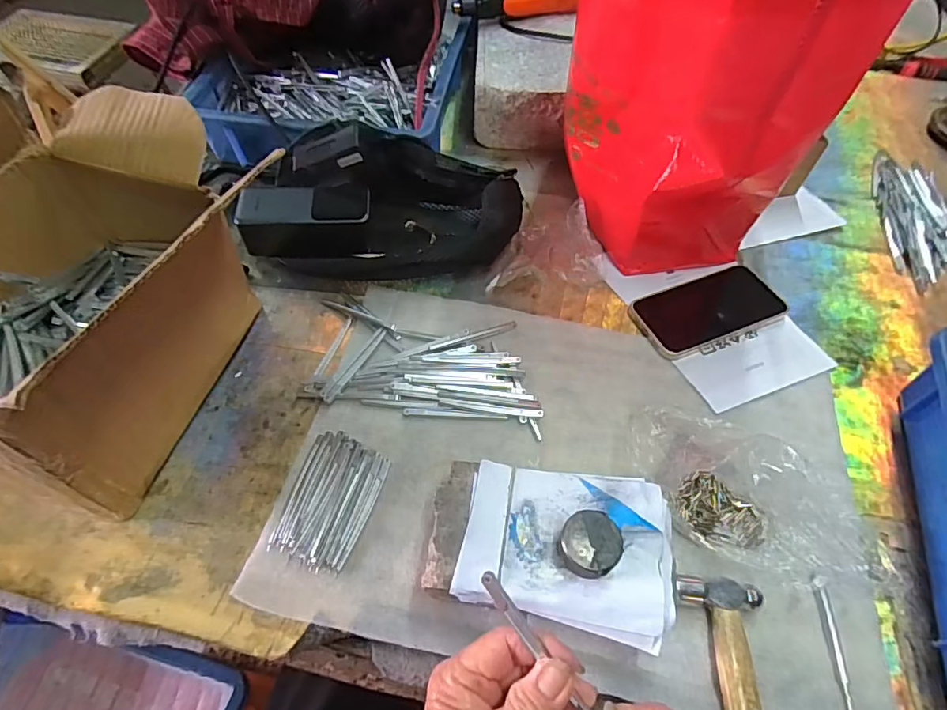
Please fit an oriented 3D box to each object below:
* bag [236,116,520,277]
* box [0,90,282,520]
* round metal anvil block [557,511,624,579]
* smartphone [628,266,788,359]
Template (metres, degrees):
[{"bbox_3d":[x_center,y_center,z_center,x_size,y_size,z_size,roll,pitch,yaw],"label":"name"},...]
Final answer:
[{"bbox_3d":[-0.091,-0.156,0.543,0.276,0.097,0.145,7,57,4],"label":"bag"},{"bbox_3d":[-0.290,-0.047,0.383,0.169,0.229,0.265,11,57,6],"label":"box"},{"bbox_3d":[0.076,0.124,0.332,0.036,0.020,0.038,1,56,-1],"label":"round metal anvil block"},{"bbox_3d":[0.232,-0.048,0.516,0.149,0.011,0.079,-19,58,-14],"label":"smartphone"}]

